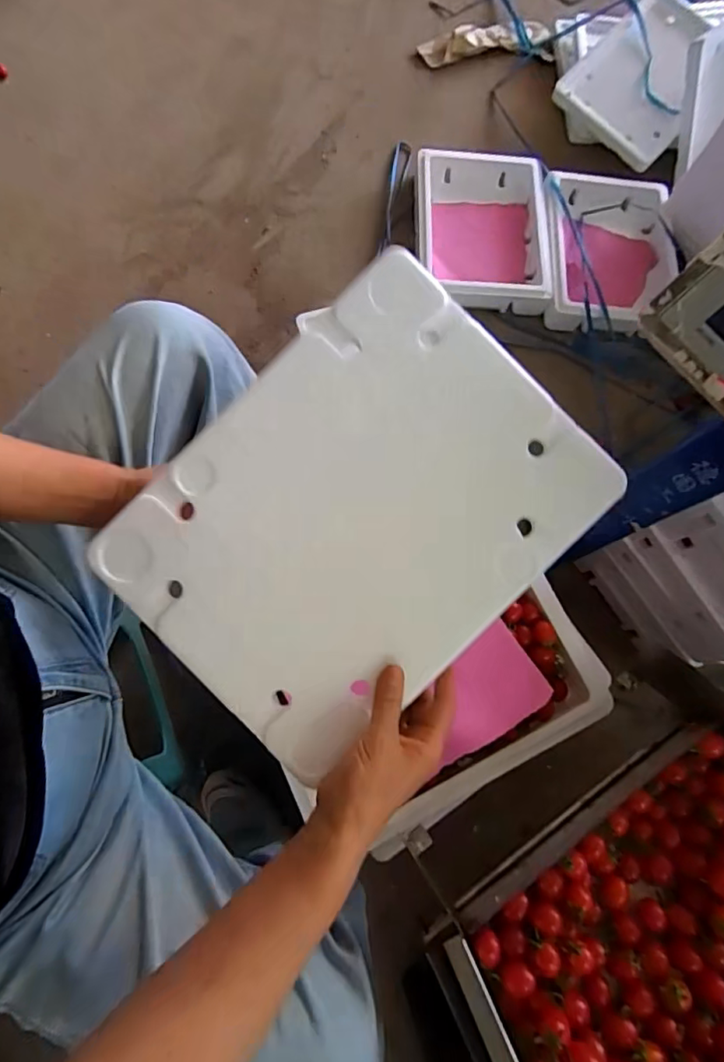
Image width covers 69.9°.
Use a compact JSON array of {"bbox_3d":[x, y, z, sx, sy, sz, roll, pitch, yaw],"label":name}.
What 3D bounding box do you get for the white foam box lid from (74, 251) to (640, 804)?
[{"bbox_3d":[-0.007,-0.007,0.402,0.336,0.025,0.258,-45,88,-1],"label":"white foam box lid"}]

